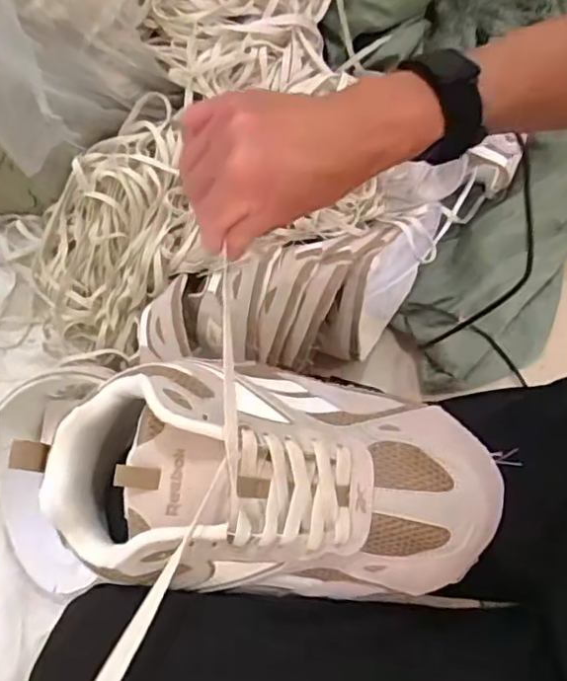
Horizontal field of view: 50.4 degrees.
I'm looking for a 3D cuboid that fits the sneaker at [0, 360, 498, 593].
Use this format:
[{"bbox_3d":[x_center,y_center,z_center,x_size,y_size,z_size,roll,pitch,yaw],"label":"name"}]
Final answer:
[{"bbox_3d":[-0.011,0.075,0.342,0.256,0.080,0.126,5,69,0],"label":"sneaker"}]

